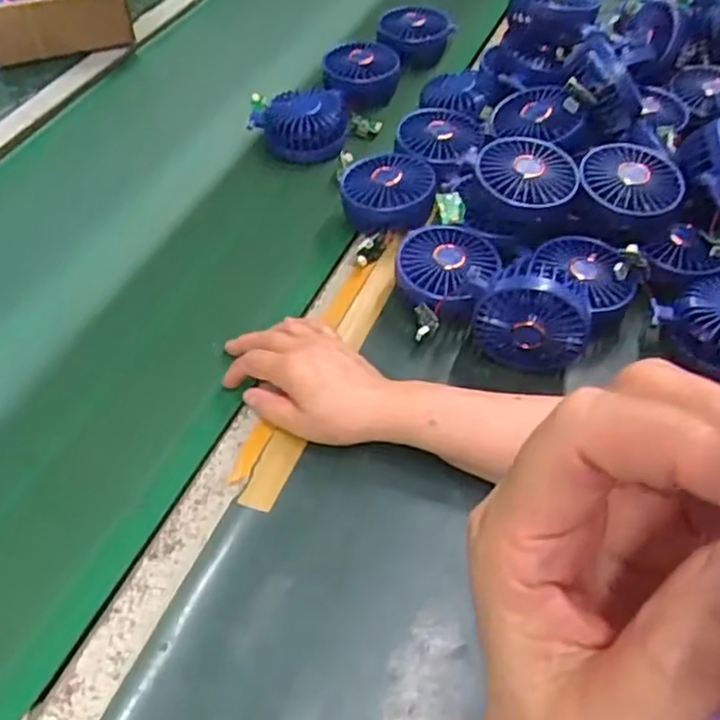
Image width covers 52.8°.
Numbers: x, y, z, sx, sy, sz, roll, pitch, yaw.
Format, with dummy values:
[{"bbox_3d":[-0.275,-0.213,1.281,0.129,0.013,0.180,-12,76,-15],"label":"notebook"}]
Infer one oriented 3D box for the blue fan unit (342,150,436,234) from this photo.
[{"bbox_3d":[0.027,-0.154,0.670,0.083,0.041,0.077,5,51,5],"label":"blue fan unit"}]

